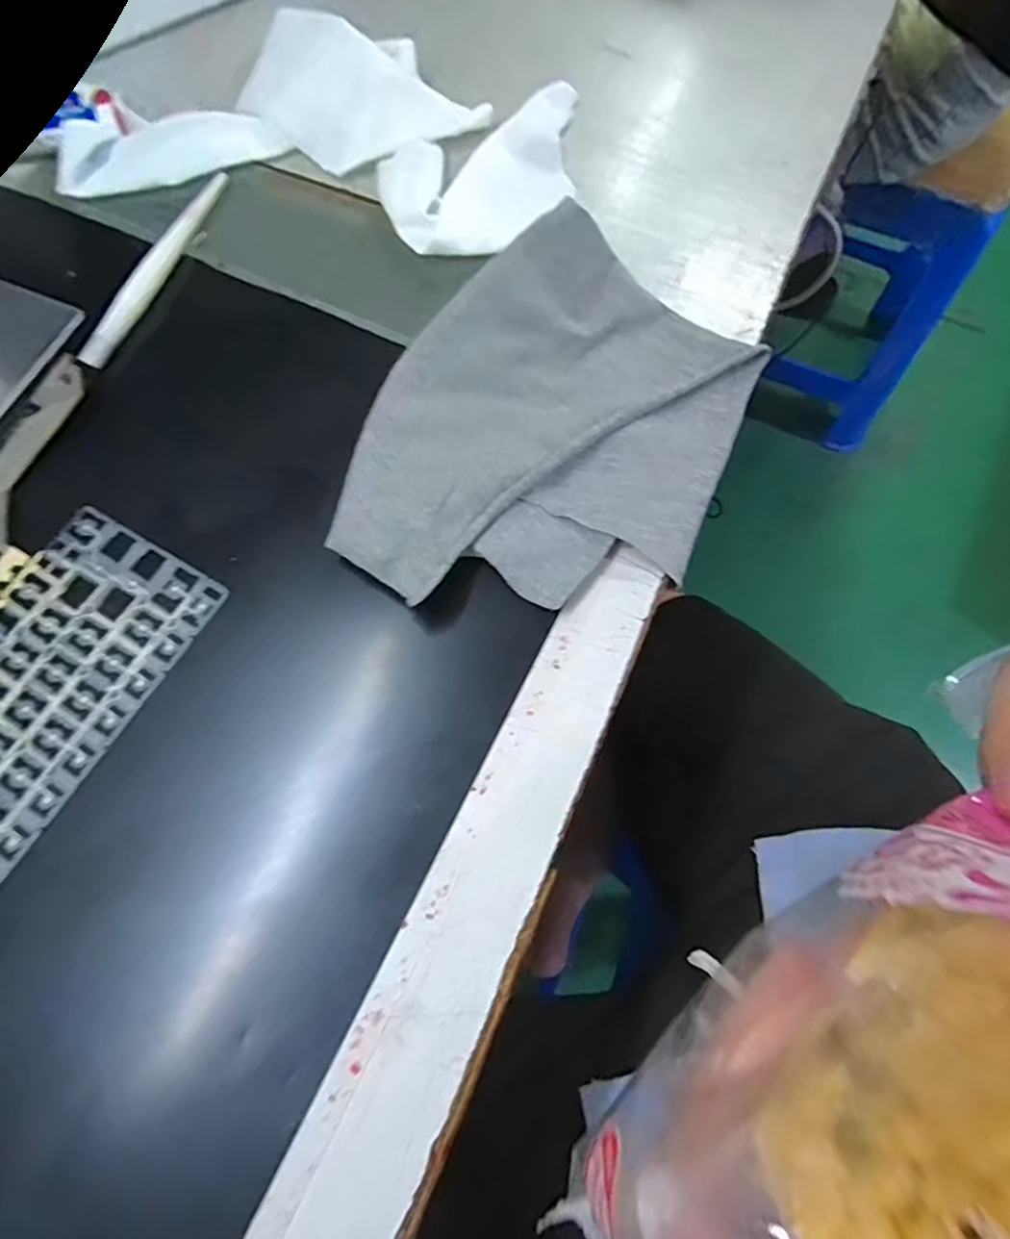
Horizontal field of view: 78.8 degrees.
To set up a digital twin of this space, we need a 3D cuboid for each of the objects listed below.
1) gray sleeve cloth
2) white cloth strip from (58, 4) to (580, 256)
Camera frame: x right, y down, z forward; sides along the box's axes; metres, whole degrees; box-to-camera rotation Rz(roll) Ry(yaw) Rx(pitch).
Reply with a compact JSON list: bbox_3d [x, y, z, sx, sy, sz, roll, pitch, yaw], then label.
[{"bbox_3d":[0.021,-0.077,0.249,0.134,0.038,0.169,22,73,7],"label":"gray sleeve cloth"},{"bbox_3d":[-0.091,-0.250,0.310,0.241,0.027,0.118,13,72,5],"label":"white cloth strip"}]

